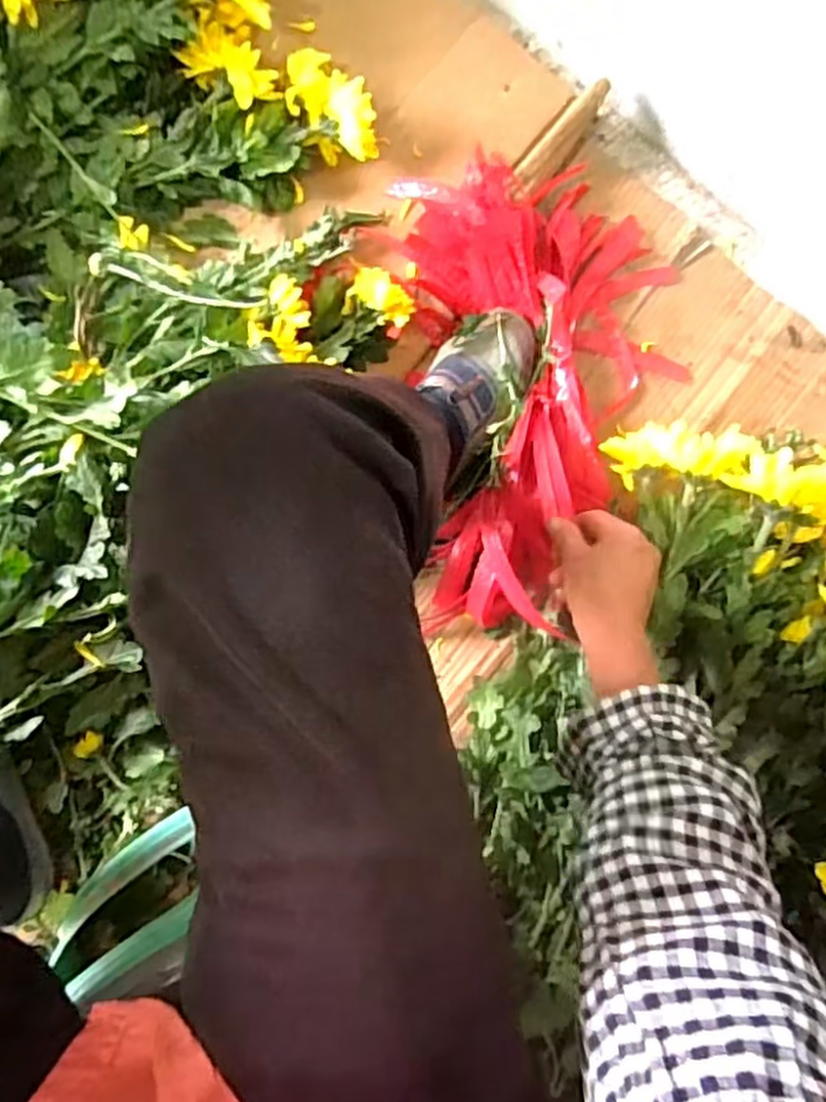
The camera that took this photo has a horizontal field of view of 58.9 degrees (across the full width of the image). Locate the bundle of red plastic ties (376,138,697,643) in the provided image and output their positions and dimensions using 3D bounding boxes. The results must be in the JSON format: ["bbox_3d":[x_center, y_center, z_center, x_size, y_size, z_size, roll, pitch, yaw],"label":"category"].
[{"bbox_3d":[0.109,-0.150,0.682,0.262,0.103,0.431,5,83,-3],"label":"bundle of red plastic ties"}]

